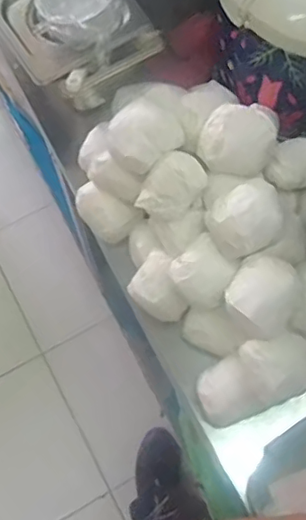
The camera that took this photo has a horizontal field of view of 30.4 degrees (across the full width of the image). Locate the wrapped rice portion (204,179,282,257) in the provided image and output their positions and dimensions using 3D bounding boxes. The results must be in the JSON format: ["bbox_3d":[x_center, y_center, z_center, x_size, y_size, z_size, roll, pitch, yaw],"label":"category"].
[{"bbox_3d":[0.106,-0.044,0.623,0.080,0.043,0.070,-22,71,-8],"label":"wrapped rice portion"}]

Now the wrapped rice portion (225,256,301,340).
[{"bbox_3d":[0.119,0.040,0.614,0.071,0.051,0.078,0,70,0],"label":"wrapped rice portion"}]

